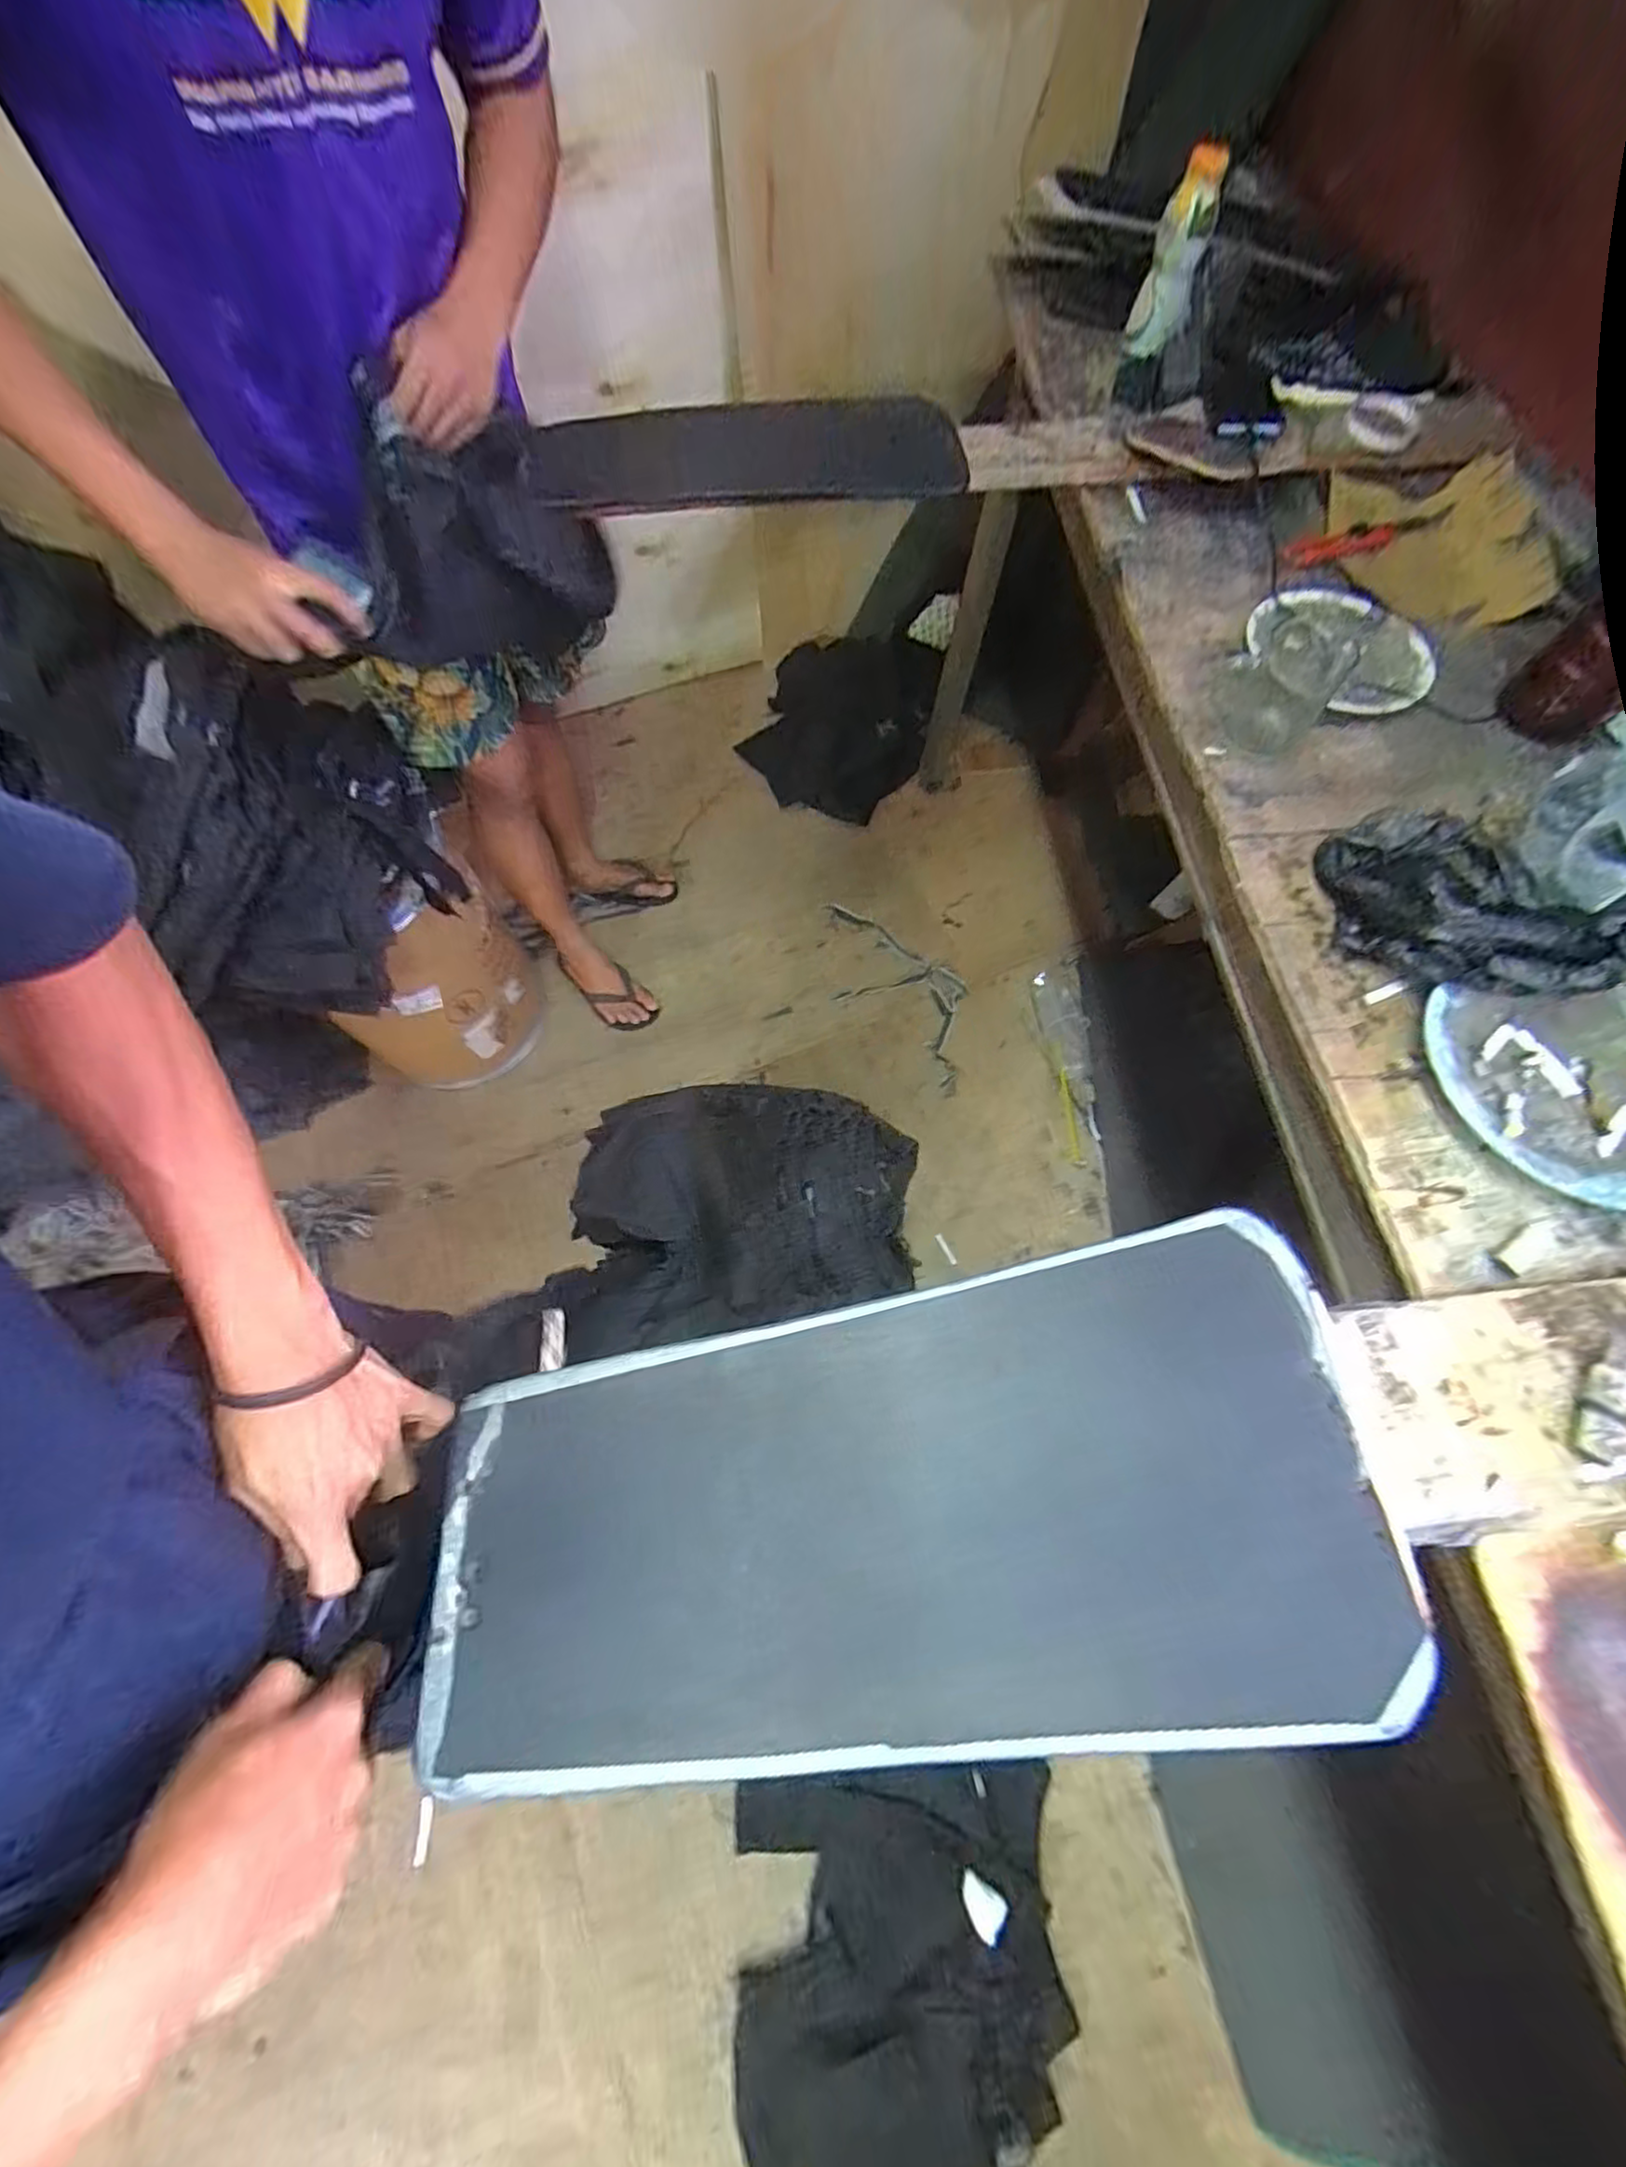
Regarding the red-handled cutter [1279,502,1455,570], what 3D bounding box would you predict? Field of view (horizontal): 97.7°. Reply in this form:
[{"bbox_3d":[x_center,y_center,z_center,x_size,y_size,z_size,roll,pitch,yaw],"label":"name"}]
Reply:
[{"bbox_3d":[0.615,-0.606,0.788,0.202,0.010,0.036,-15,68,-6],"label":"red-handled cutter"}]

